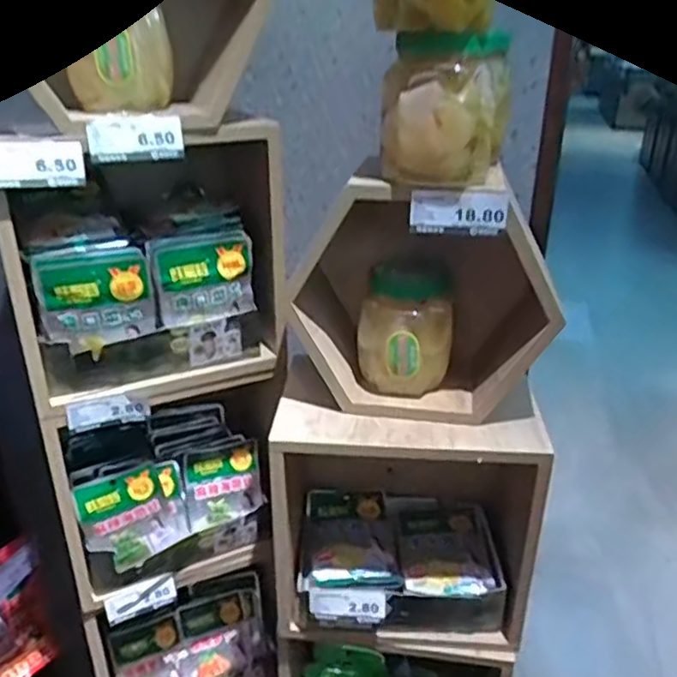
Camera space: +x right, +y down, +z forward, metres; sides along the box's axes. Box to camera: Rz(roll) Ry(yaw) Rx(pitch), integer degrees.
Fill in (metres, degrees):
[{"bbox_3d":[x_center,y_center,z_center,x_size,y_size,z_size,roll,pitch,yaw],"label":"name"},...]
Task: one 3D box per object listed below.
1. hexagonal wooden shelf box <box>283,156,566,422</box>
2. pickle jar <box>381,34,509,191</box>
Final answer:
[{"bbox_3d":[0.093,-0.050,0.707,0.263,0.249,0.120,8,27,16],"label":"hexagonal wooden shelf box"},{"bbox_3d":[0.100,-0.218,0.614,0.102,0.123,0.108,8,27,17],"label":"pickle jar"}]

